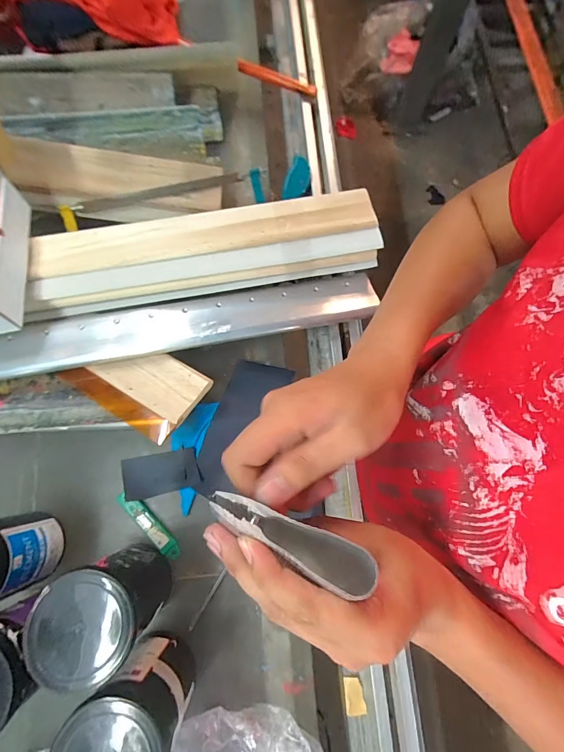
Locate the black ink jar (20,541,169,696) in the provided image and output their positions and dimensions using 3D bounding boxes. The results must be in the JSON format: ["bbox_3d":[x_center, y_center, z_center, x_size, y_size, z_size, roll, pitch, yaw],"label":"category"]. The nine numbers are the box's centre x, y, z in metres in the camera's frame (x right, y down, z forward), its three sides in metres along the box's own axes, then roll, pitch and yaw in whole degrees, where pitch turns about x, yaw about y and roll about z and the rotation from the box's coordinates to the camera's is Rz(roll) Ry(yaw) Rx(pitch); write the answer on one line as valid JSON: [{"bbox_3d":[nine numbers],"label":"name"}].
[{"bbox_3d":[-0.208,0.275,0.427,0.103,0.155,0.105,0,75,-1],"label":"black ink jar"}]

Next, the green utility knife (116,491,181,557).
[{"bbox_3d":[-0.201,0.223,0.525,0.126,0.012,0.023,43,79,9],"label":"green utility knife"}]

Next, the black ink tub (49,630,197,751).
[{"bbox_3d":[-0.168,0.388,0.398,0.104,0.150,0.101,0,75,-1],"label":"black ink tub"}]

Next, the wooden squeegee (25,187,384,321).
[{"bbox_3d":[-0.125,-0.206,0.566,0.553,0.040,0.125,-9,76,-3],"label":"wooden squeegee"}]

